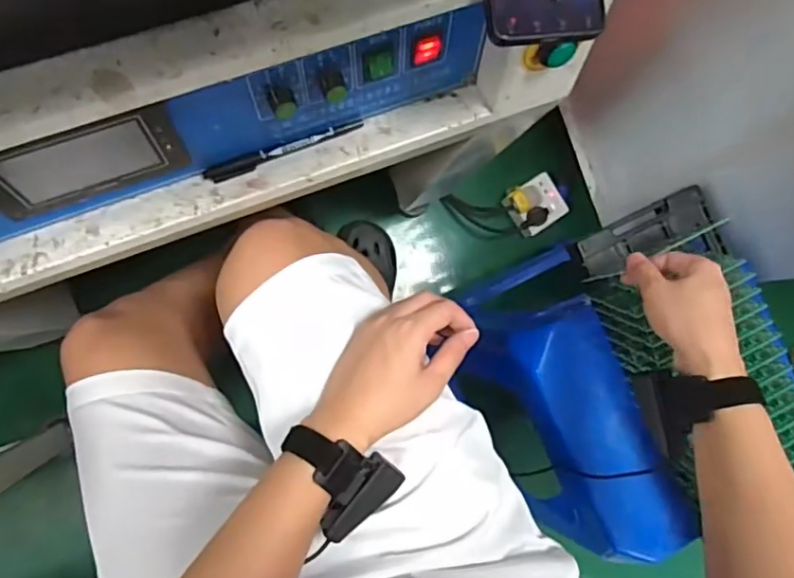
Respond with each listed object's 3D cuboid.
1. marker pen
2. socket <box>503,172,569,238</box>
[{"bbox_3d":[-0.093,-0.116,0.492,0.136,0.007,0.012,-21,91,-9],"label":"marker pen"},{"bbox_3d":[0.259,-0.158,1.083,0.093,0.056,0.095,-29,92,-9],"label":"socket"}]

